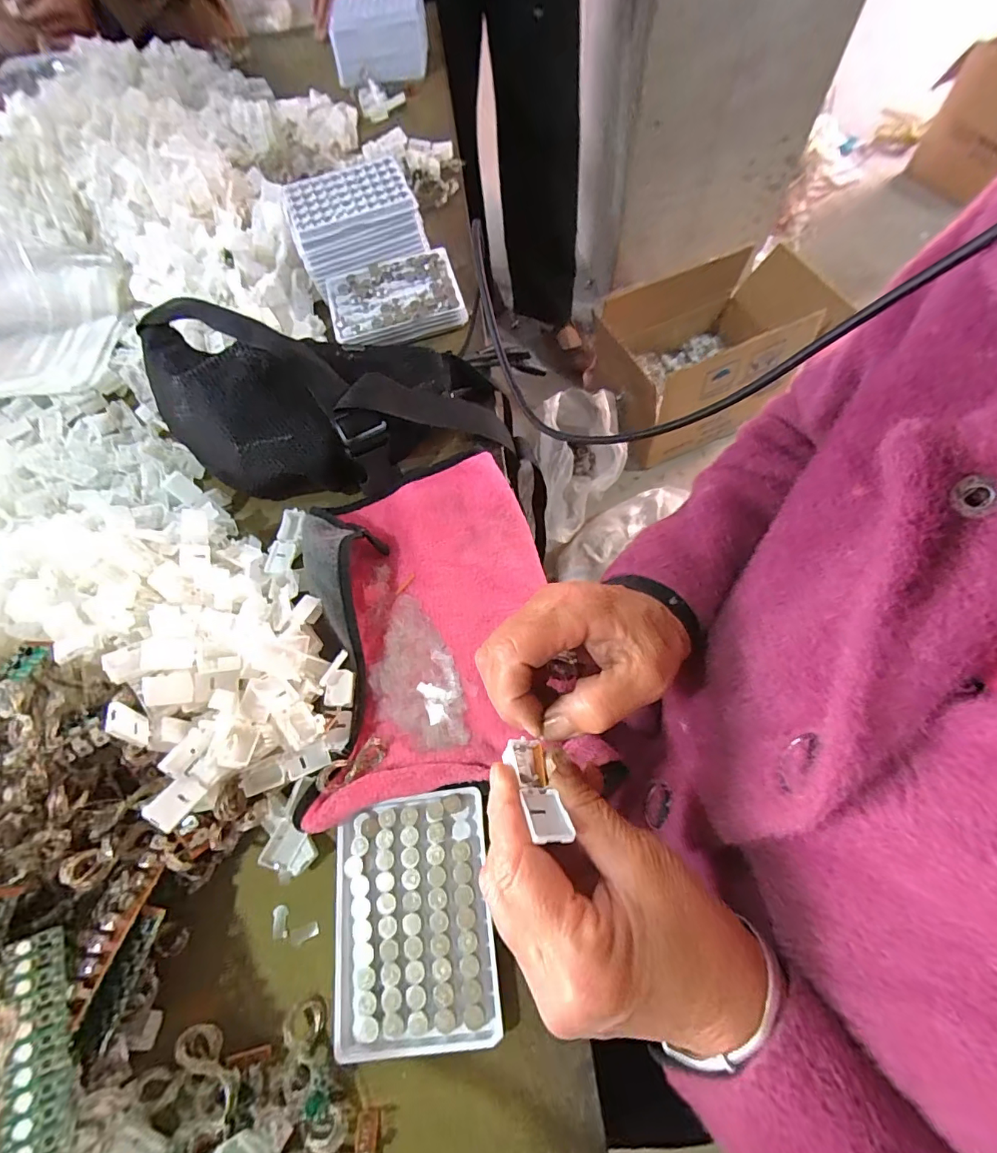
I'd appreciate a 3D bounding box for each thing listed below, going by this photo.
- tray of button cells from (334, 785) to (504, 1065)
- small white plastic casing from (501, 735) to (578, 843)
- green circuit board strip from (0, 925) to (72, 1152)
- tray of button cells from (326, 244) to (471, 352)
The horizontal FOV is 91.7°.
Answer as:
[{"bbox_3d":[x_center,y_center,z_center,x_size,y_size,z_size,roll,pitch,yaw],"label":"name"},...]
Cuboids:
[{"bbox_3d":[-0.052,0.201,0.289,0.093,0.011,0.128,-6,68,-3],"label":"tray of button cells"},{"bbox_3d":[0.019,0.102,0.229,0.019,0.014,0.054,-18,31,-7],"label":"small white plastic casing"},{"bbox_3d":[-0.218,0.219,0.231,0.021,0.006,0.092,-4,39,-39],"label":"green circuit board strip"},{"bbox_3d":[-0.104,-0.277,0.487,0.128,0.025,0.094,-21,66,-5],"label":"tray of button cells"}]

